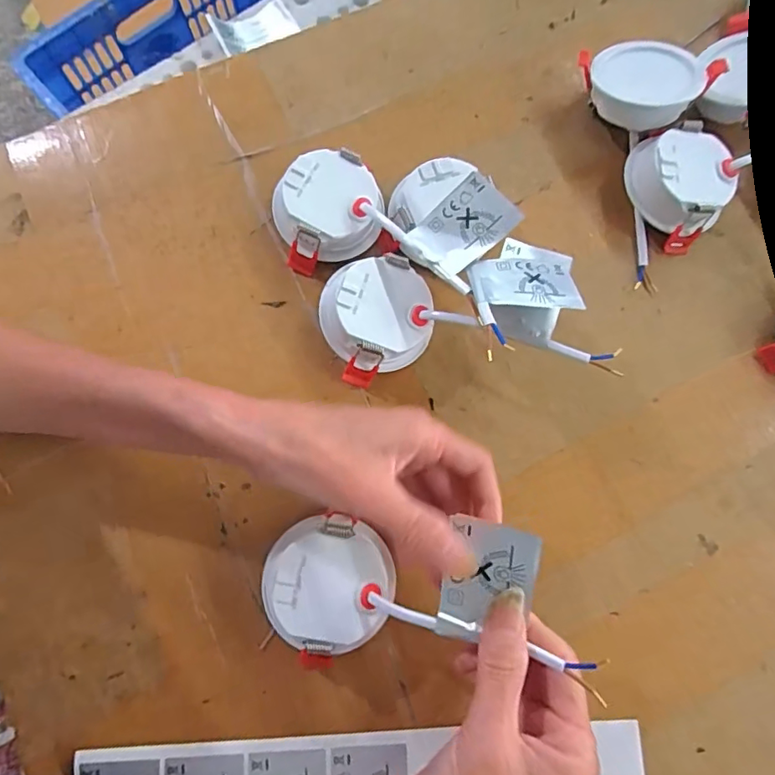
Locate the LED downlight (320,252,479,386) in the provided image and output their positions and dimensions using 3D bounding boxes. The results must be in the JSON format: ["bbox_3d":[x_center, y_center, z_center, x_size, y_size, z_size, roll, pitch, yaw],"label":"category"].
[{"bbox_3d":[-0.002,-0.045,0.326,0.077,0.036,0.070,-28,78,-7],"label":"LED downlight"}]

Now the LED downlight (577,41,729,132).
[{"bbox_3d":[0.172,-0.205,0.361,0.064,0.041,0.069,0,76,-1],"label":"LED downlight"}]

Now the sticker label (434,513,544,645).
[{"bbox_3d":[0.046,0.091,0.244,0.040,0.004,0.055,11,92,18],"label":"sticker label"}]

